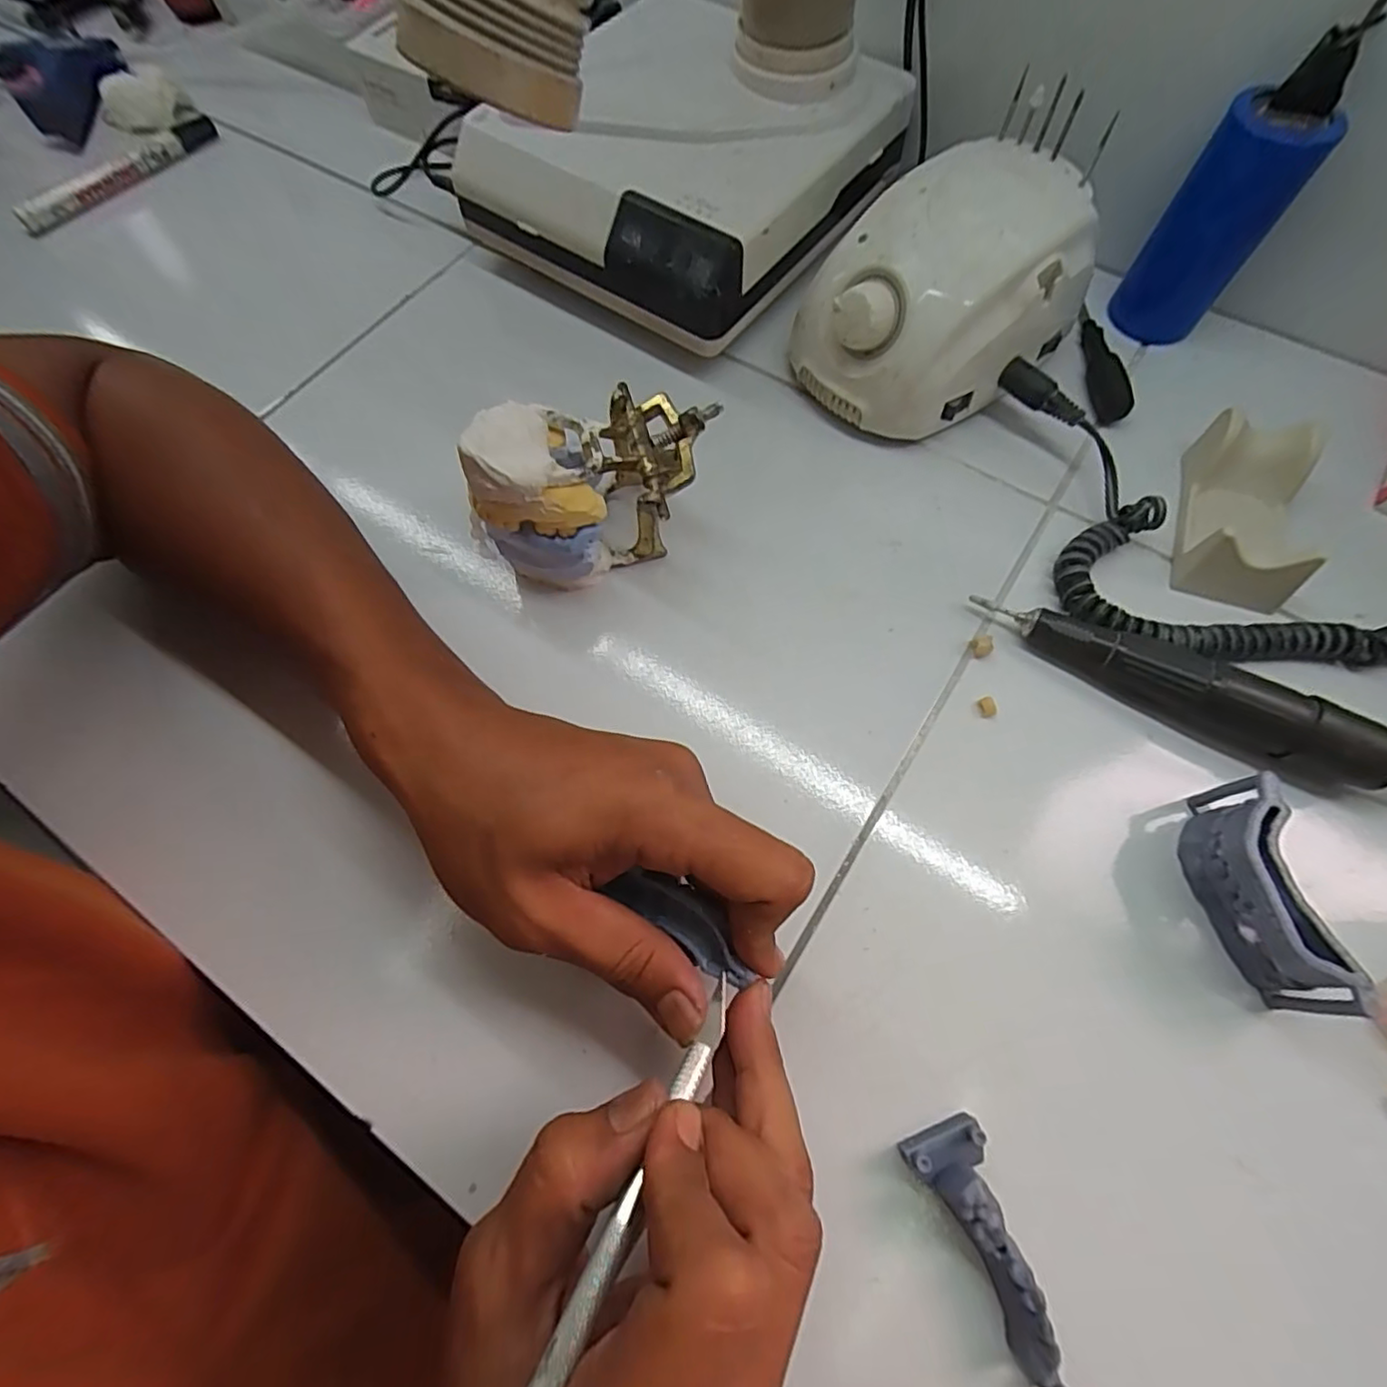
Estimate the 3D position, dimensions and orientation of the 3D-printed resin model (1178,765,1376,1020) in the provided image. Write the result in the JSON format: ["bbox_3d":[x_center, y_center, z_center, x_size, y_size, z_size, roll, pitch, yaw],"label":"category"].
[{"bbox_3d":[0.210,0.075,0.234,0.019,0.037,0.081,-5,68,-1],"label":"3D-printed resin model"}]

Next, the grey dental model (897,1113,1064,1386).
[{"bbox_3d":[0.100,0.180,0.204,0.026,0.025,0.071,-26,69,-9],"label":"grey dental model"}]

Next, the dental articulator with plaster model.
[{"bbox_3d":[-0.042,-0.094,0.289,0.107,0.076,0.065,-34,71,-12],"label":"dental articulator with plaster model"}]

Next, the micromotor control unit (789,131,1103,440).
[{"bbox_3d":[0.130,-0.206,0.330,0.136,0.080,0.097,-36,71,-13],"label":"micromotor control unit"}]

